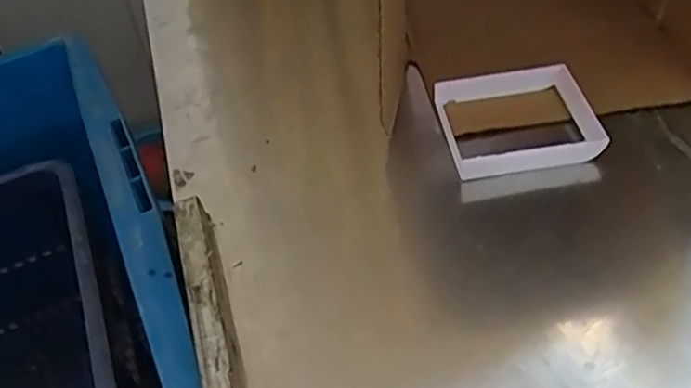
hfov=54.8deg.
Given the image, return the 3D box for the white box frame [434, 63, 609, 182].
[{"bbox_3d":[0.142,-0.061,0.562,0.119,0.033,0.105,-9,43,-2],"label":"white box frame"}]

